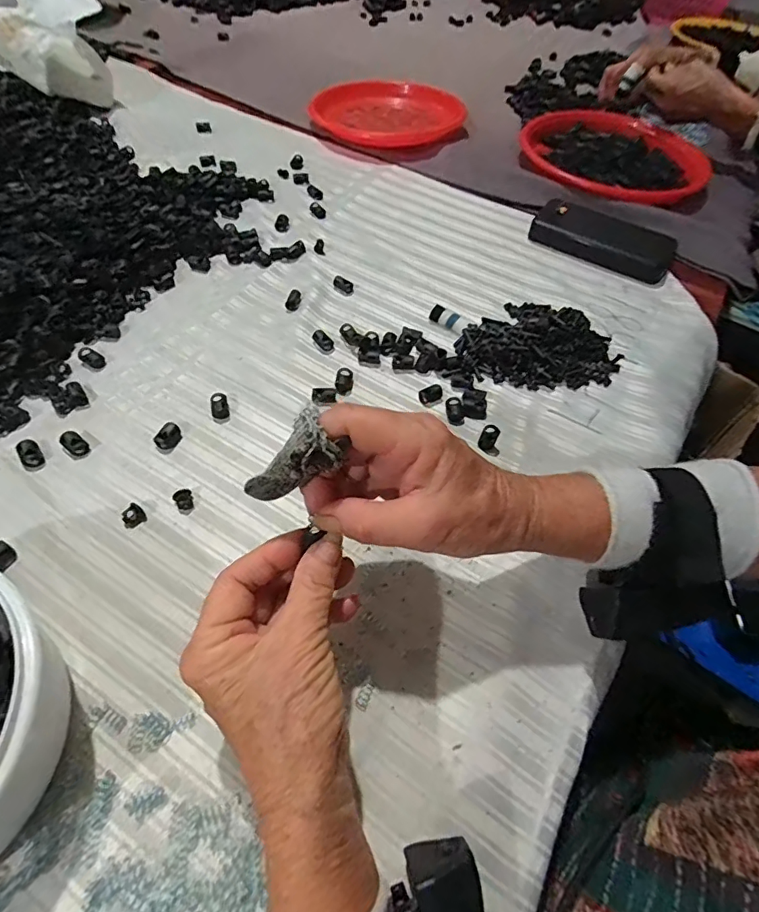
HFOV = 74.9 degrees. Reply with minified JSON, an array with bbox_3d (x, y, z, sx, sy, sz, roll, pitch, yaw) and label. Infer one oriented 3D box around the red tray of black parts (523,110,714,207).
[{"bbox_3d":[0.282,-0.362,0.599,0.175,0.028,0.177,-3,56,-6],"label":"red tray of black parts"}]

